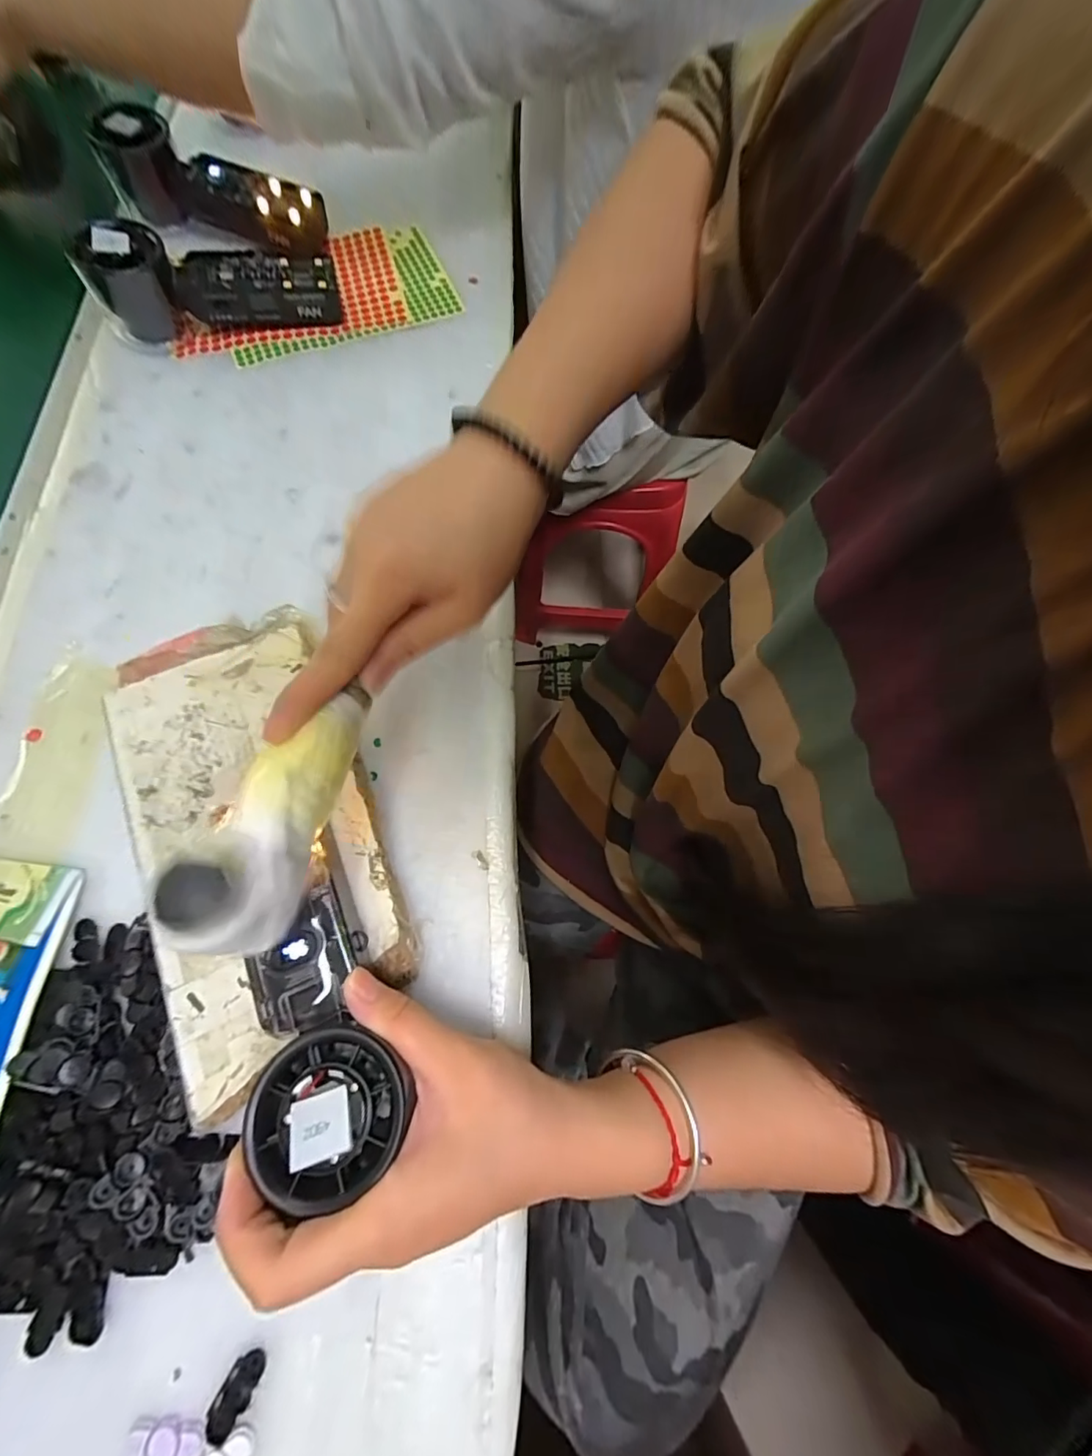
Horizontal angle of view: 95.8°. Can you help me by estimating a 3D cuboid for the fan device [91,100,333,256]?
[{"bbox_3d":[-0.257,-0.429,0.389,0.153,0.058,0.053,14,73,4],"label":"fan device"}]

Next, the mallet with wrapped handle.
[{"bbox_3d":[-0.102,0.030,0.189,0.033,0.040,0.103,15,58,4],"label":"mallet with wrapped handle"}]

